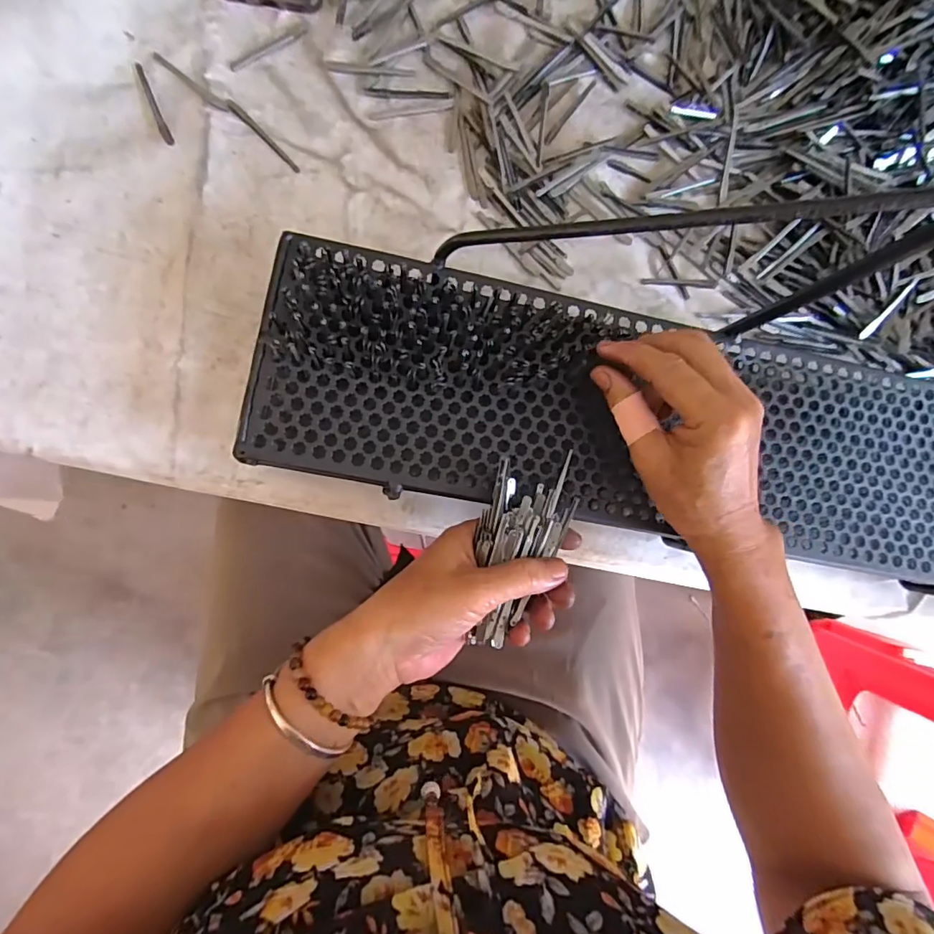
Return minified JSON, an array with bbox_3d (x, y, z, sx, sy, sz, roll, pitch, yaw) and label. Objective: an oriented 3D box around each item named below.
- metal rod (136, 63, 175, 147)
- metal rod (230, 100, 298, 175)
[{"bbox_3d":[-0.229,-0.265,0.369,0.007,0.005,0.069,-24,89,-9],"label":"metal rod"},{"bbox_3d":[-0.150,-0.245,0.375,0.067,0.004,0.007,43,82,-3],"label":"metal rod"}]

